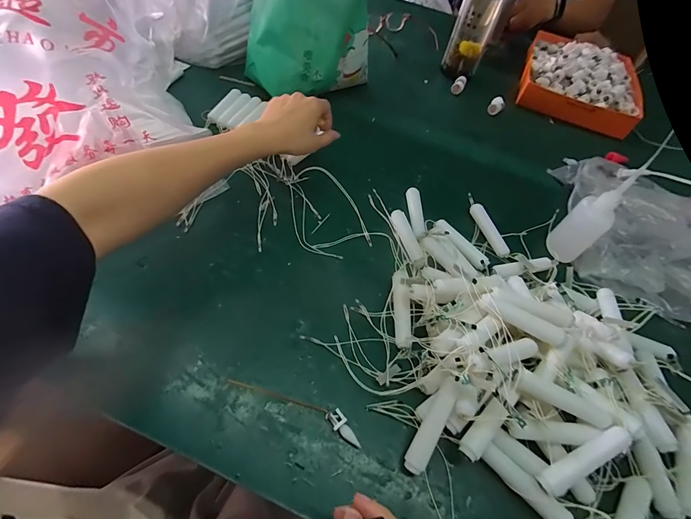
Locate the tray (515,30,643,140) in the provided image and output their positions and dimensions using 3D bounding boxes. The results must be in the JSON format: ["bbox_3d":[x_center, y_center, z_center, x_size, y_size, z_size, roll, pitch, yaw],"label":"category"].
[{"bbox_3d":[0.522,-0.401,0.761,0.240,0.073,0.281,25,55,8],"label":"tray"}]

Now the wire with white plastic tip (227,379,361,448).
[{"bbox_3d":[-0.048,0.137,0.332,0.138,0.010,0.019,24,55,8],"label":"wire with white plastic tip"}]

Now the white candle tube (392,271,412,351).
[{"bbox_3d":[0.063,0.055,0.389,0.017,0.015,0.088,1,68,-3],"label":"white candle tube"}]

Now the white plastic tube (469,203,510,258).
[{"bbox_3d":[0.209,-0.043,0.500,0.019,0.018,0.090,-11,58,-17],"label":"white plastic tube"}]

